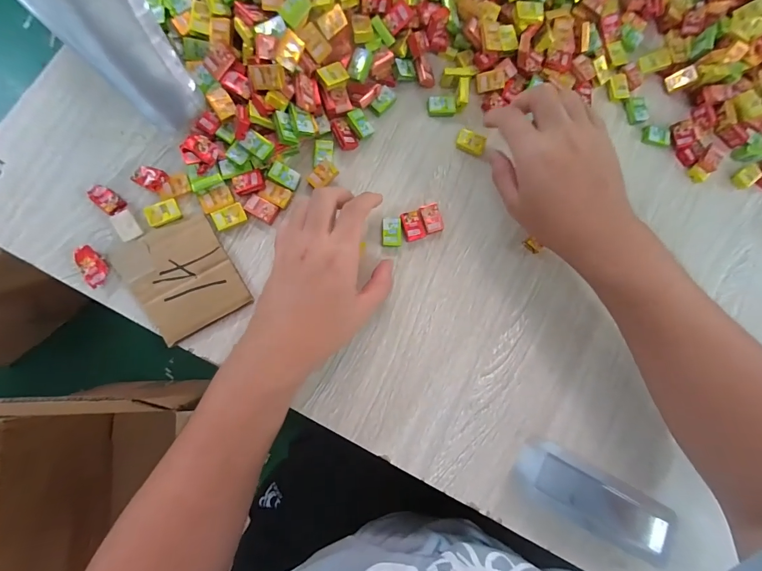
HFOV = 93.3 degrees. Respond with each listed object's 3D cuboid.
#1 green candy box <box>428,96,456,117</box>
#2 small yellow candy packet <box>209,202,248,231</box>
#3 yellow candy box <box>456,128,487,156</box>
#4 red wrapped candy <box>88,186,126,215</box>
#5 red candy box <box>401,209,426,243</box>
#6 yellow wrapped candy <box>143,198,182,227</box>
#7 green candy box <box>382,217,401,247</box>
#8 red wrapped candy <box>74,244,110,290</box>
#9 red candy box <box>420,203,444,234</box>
[{"bbox_3d":[0.059,-0.173,0.348,0.026,0.009,0.016,0,84,-6],"label":"green candy box"},{"bbox_3d":[-0.131,-0.060,0.312,0.026,0.004,0.017,-24,87,-8],"label":"small yellow candy packet"},{"bbox_3d":[0.087,-0.137,0.346,0.028,0.010,0.018,24,82,-4],"label":"yellow candy box"},{"bbox_3d":[-0.233,-0.073,0.304,0.030,0.010,0.016,37,82,-2],"label":"red wrapped candy"},{"bbox_3d":[0.029,-0.054,0.330,0.019,0.008,0.026,-16,86,-8],"label":"red candy box"},{"bbox_3d":[-0.186,-0.062,0.306,0.026,0.006,0.018,-23,87,-8],"label":"yellow wrapped candy"},{"bbox_3d":[0.010,-0.048,0.327,0.017,0.007,0.025,2,84,-6],"label":"green candy box"},{"bbox_3d":[-0.237,-0.016,0.297,0.018,0.011,0.033,-27,88,-8],"label":"red wrapped candy"},{"bbox_3d":[0.048,-0.062,0.333,0.019,0.009,0.027,-14,86,-8],"label":"red candy box"}]

